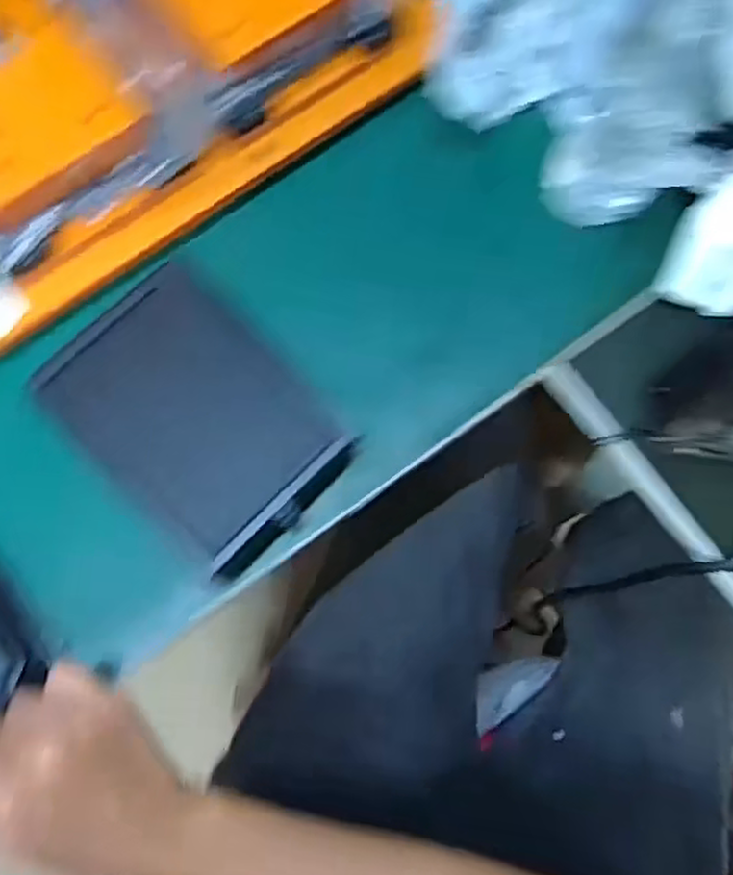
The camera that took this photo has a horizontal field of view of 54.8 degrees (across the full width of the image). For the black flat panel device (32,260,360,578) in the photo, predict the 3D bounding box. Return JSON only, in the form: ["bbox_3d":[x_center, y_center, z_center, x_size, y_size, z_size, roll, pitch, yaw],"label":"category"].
[{"bbox_3d":[-0.099,-0.014,0.416,0.164,0.023,0.117,41,79,9],"label":"black flat panel device"}]

